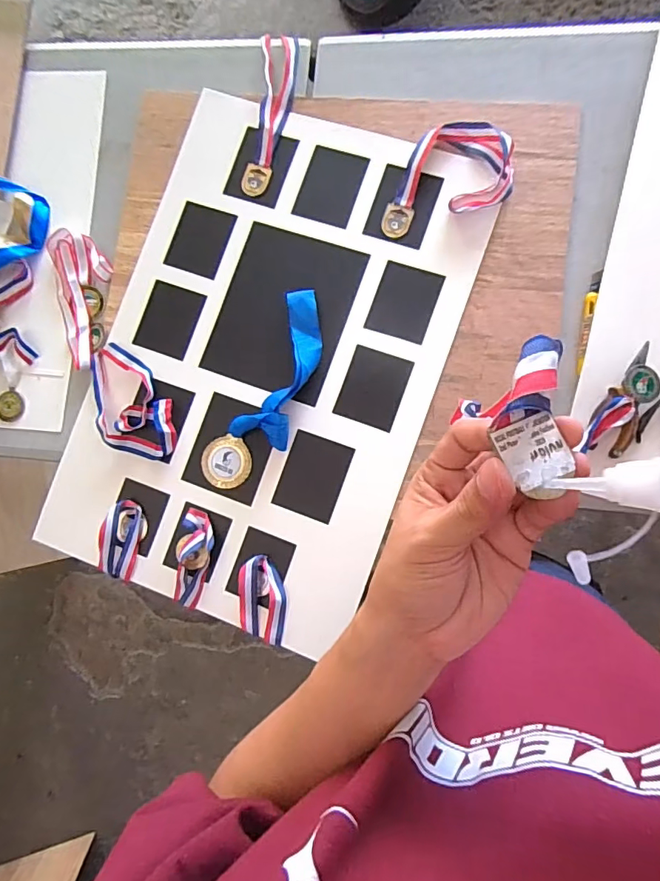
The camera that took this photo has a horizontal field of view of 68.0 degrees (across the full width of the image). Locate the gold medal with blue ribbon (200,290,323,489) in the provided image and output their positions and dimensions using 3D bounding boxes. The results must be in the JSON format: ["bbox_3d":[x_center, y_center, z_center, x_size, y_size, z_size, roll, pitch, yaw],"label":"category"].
[{"bbox_3d":[-0.083,-0.066,0.692,0.100,0.040,0.302,29,89,10],"label":"gold medal with blue ribbon"}]

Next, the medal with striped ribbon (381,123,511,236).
[{"bbox_3d":[0.162,-0.381,0.699,0.189,0.030,0.138,-10,83,7],"label":"medal with striped ribbon"}]

